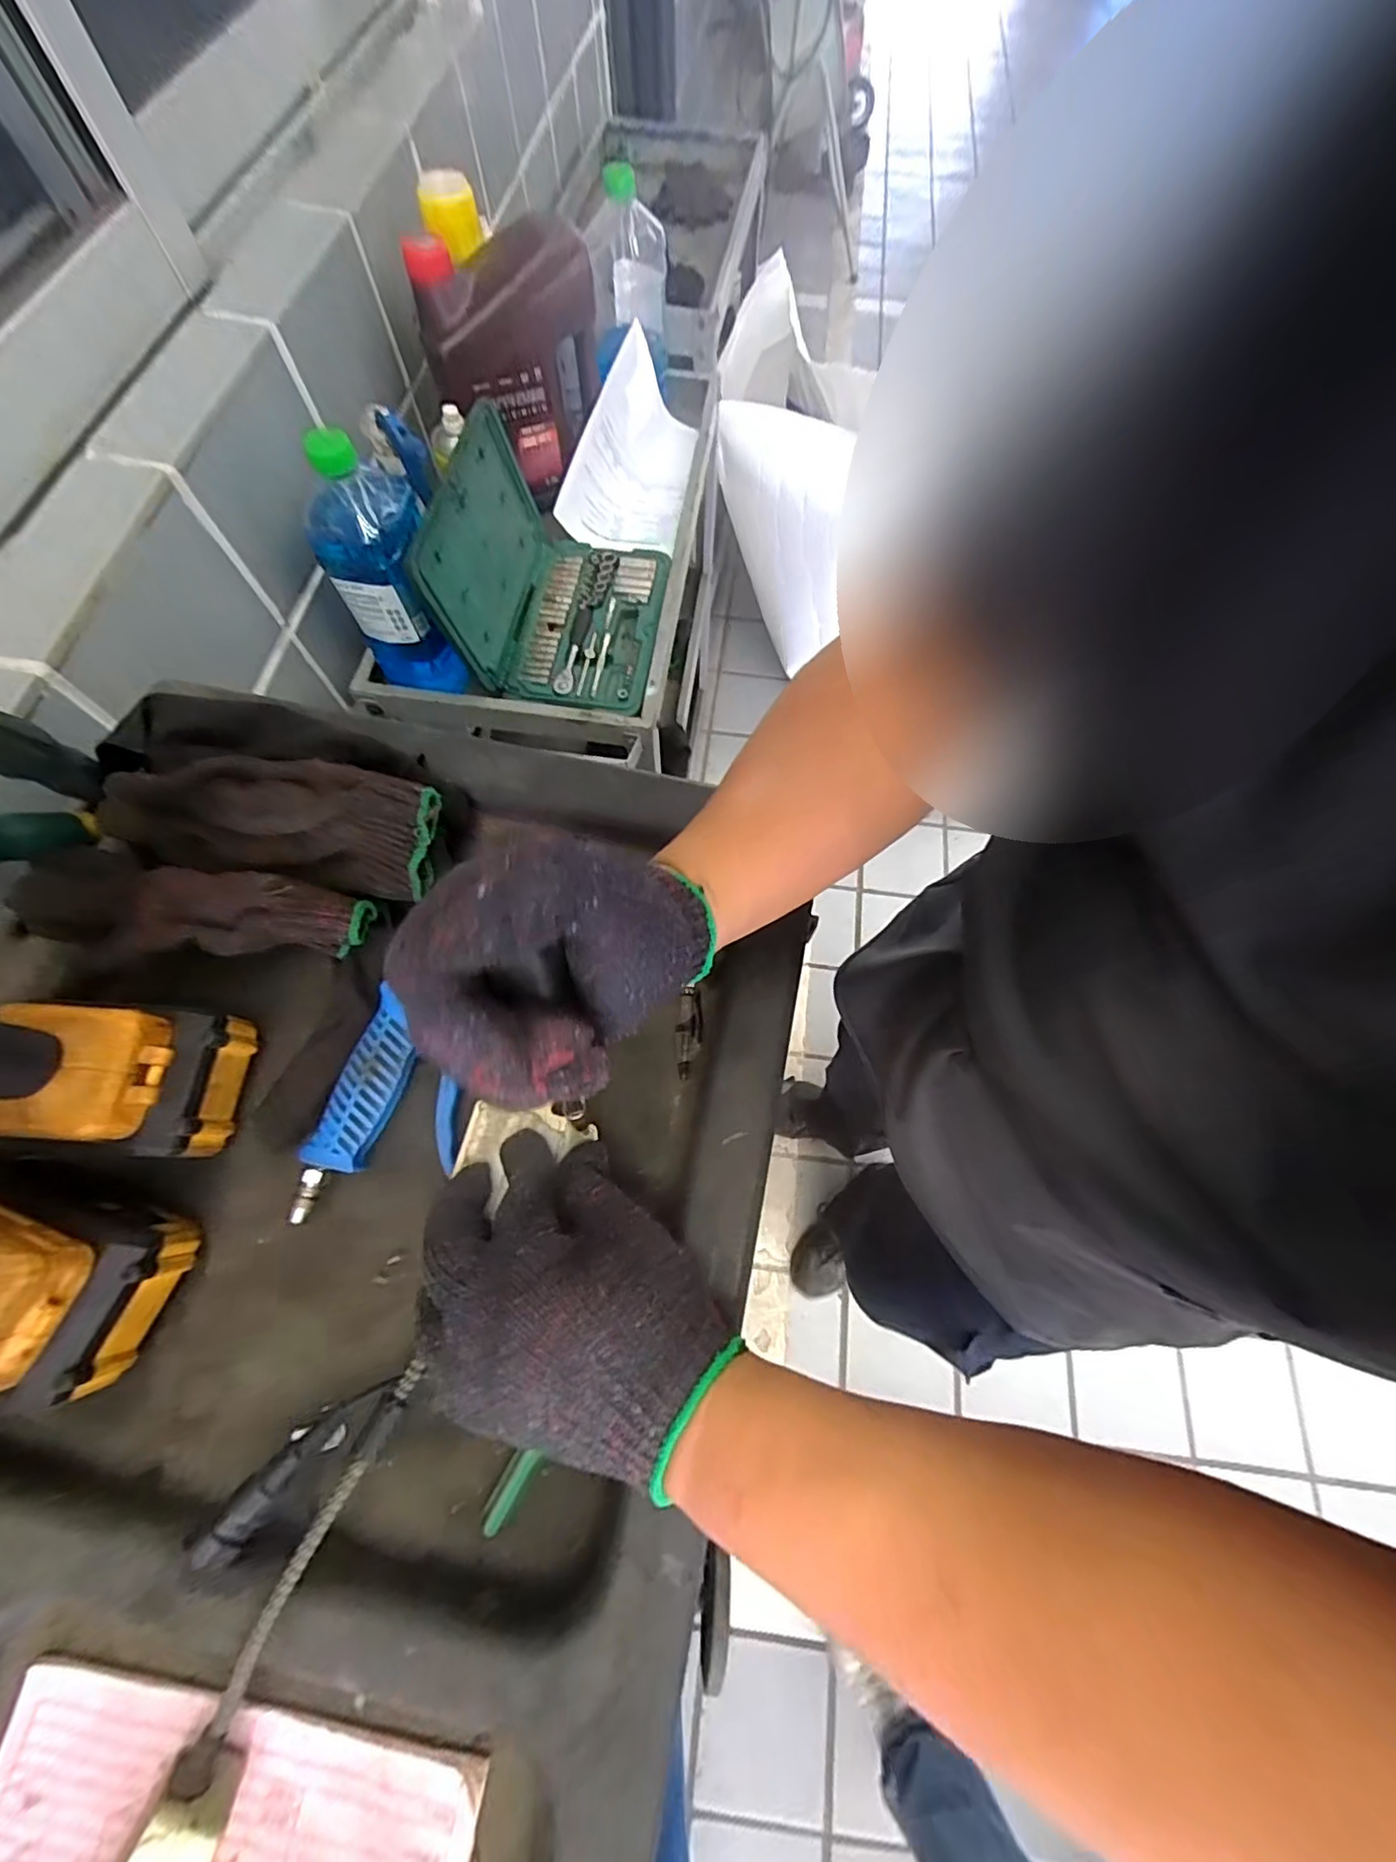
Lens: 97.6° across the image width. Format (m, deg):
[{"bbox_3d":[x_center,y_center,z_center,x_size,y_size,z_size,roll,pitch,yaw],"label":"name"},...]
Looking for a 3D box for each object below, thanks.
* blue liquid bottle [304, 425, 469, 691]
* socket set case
[{"bbox_3d":[-0.328,-0.378,0.640,0.100,0.230,0.103,-10,69,-5],"label":"blue liquid bottle"},{"bbox_3d":[-0.162,-0.440,0.730,0.230,0.157,0.313,5,69,1],"label":"socket set case"}]

